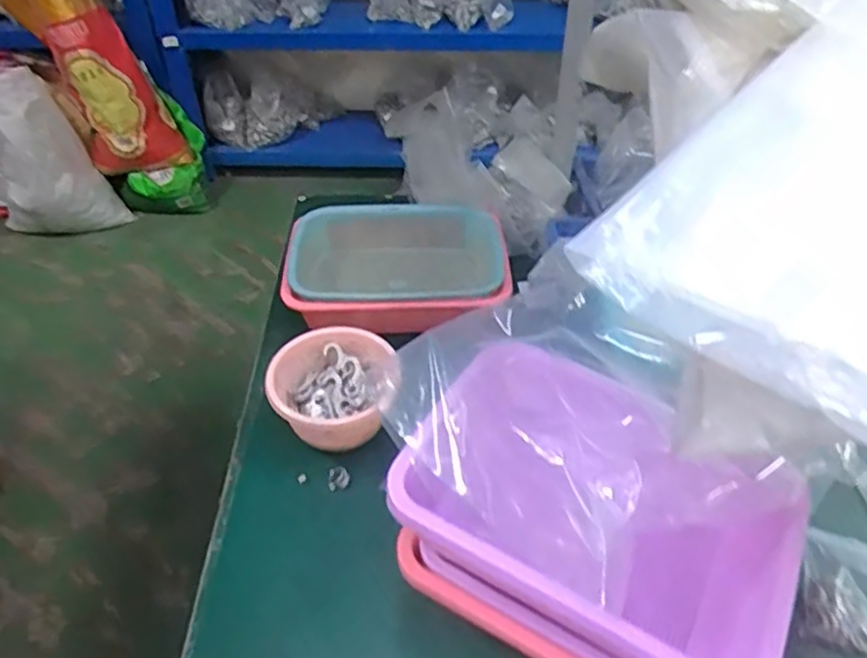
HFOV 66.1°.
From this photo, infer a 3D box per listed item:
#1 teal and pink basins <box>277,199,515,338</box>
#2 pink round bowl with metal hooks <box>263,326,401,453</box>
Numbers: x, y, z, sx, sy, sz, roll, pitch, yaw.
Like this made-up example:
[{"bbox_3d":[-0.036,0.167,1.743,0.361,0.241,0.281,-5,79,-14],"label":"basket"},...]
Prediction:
[{"bbox_3d":[-0.053,-0.079,0.963,0.311,0.090,0.236,-6,43,-6],"label":"teal and pink basins"},{"bbox_3d":[-0.116,0.069,0.794,0.146,0.103,0.160,0,42,0],"label":"pink round bowl with metal hooks"}]

